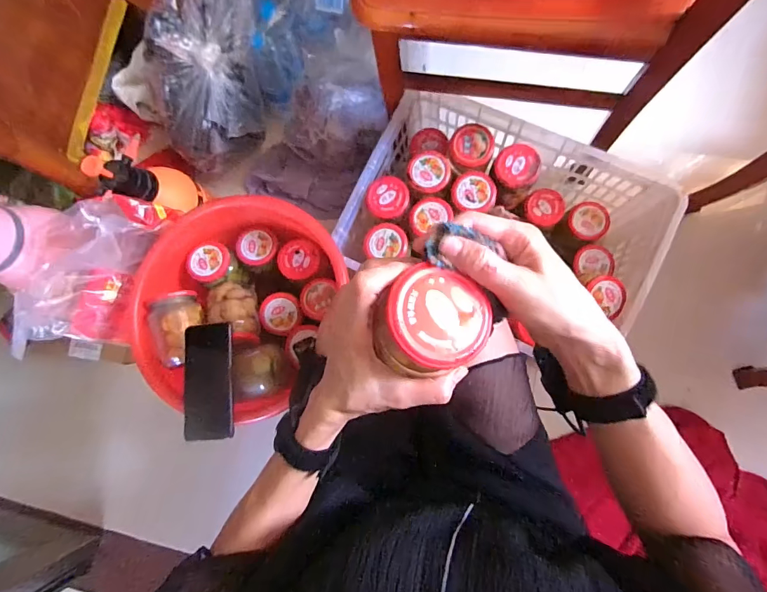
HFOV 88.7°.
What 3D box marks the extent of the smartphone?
[{"bbox_3d":[-0.257,0.123,0.576,0.082,0.011,0.163,-8,76,16],"label":"smartphone"}]

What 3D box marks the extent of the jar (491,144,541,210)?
[{"bbox_3d":[0.222,-0.205,0.677,0.071,0.098,0.075,-1,83,7],"label":"jar"}]

